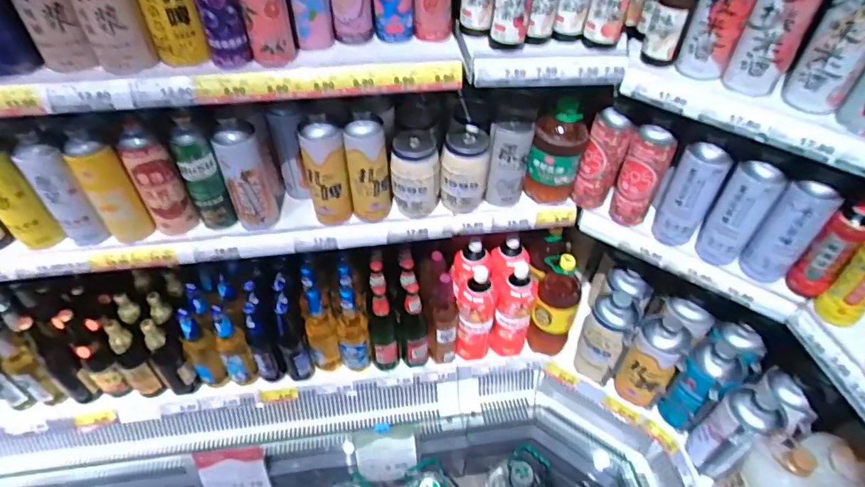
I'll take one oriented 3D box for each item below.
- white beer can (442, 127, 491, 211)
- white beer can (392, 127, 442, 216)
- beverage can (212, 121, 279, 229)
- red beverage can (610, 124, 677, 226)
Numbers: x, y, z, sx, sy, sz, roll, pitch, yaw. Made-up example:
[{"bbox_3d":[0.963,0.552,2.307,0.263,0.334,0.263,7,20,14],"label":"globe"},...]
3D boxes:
[{"bbox_3d":[0.068,-0.152,1.041,0.096,0.154,0.096,11,46,9],"label":"white beer can"},{"bbox_3d":[-0.033,-0.131,1.012,0.096,0.172,0.089,1,45,-1],"label":"white beer can"},{"bbox_3d":[-0.369,-0.139,0.974,0.085,0.227,0.091,-15,48,-16],"label":"beverage can"},{"bbox_3d":[0.423,-0.138,0.997,0.077,0.228,0.063,26,50,22],"label":"red beverage can"}]

